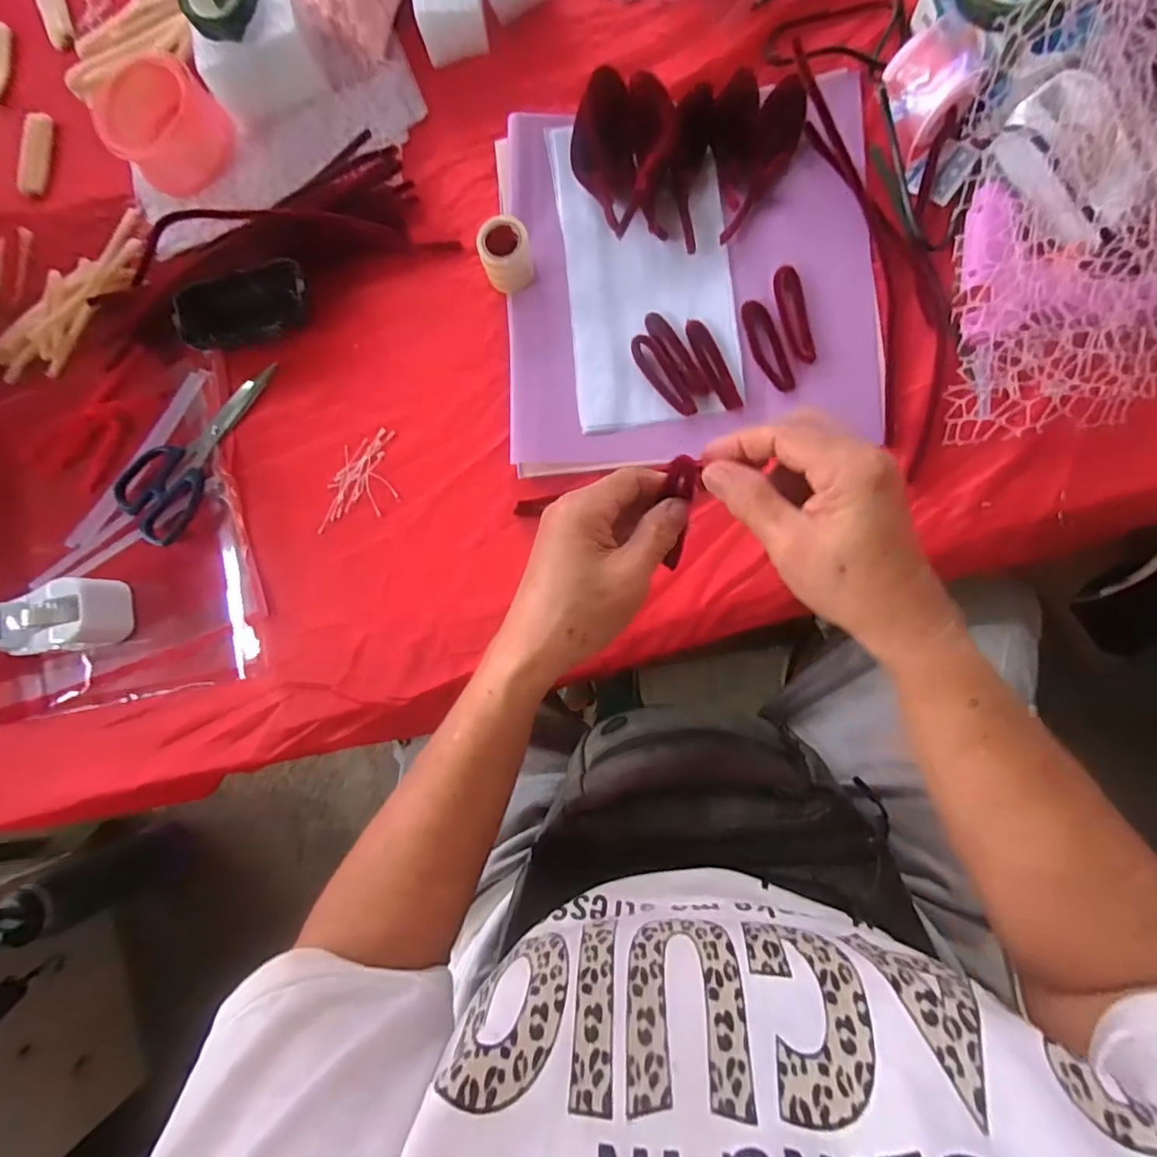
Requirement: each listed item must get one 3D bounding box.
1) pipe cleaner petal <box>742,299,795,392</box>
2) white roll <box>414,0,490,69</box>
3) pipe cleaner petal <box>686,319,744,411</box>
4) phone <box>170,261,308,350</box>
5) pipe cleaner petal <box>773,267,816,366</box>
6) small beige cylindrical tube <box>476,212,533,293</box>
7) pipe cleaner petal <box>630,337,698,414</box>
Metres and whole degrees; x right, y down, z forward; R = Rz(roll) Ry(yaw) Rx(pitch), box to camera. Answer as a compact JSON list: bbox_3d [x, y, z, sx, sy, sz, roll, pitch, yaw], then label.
[{"bbox_3d":[0.136,-0.167,0.402,0.021,0.004,0.071,-17,85,8],"label":"pipe cleaner petal"},{"bbox_3d":[-0.099,-0.442,0.433,0.055,0.045,0.047,-16,86,8],"label":"white roll"},{"bbox_3d":[0.098,-0.156,0.407,0.016,0.004,0.073,-25,84,7],"label":"pipe cleaner petal"},{"bbox_3d":[-0.270,-0.219,0.451,0.112,0.012,0.046,-13,109,9],"label":"phone"},{"bbox_3d":[0.156,-0.190,0.404,0.019,0.007,0.073,-12,86,8],"label":"pipe cleaner petal"},{"bbox_3d":[-0.052,-0.241,0.421,0.037,0.038,0.042,-24,85,7],"label":"small beige cylindrical tube"},{"bbox_3d":[0.063,-0.149,0.412,0.019,0.009,0.070,-35,83,6],"label":"pipe cleaner petal"}]

